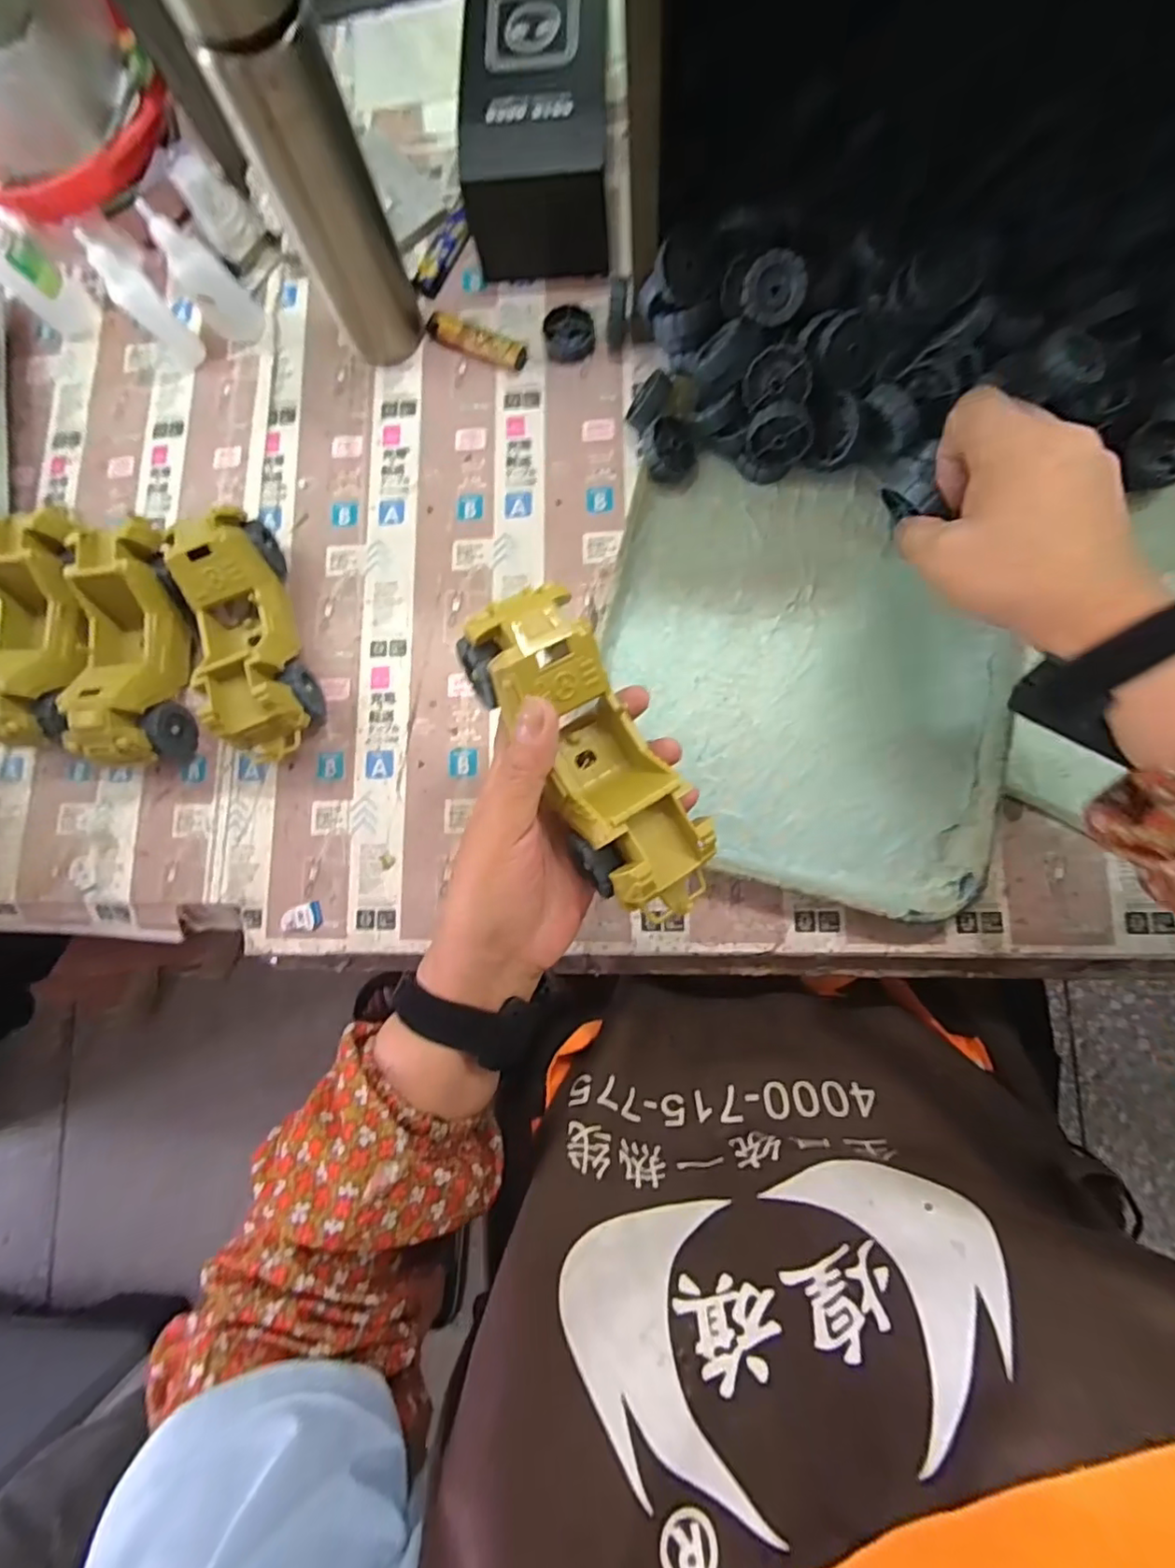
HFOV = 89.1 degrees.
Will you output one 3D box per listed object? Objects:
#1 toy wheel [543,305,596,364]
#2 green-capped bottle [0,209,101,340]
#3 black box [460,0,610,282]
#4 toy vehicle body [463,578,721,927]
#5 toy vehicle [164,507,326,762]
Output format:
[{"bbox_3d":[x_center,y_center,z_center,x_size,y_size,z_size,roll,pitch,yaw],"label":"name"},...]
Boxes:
[{"bbox_3d":[-0.013,-0.332,0.439,0.036,0.010,0.040,-6,82,5],"label":"toy wheel"},{"bbox_3d":[-0.438,-0.401,0.444,0.032,0.148,0.041,39,88,10],"label":"green-capped bottle"},{"bbox_3d":[-0.032,-0.460,0.422,0.096,0.079,0.174,1,82,7],"label":"black box"},{"bbox_3d":[0.003,-0.013,0.292,0.059,0.052,0.168,-30,89,2],"label":"toy vehicle body"},{"bbox_3d":[-0.229,-0.097,0.405,0.061,0.063,0.171,-19,81,4],"label":"toy vehicle"}]

